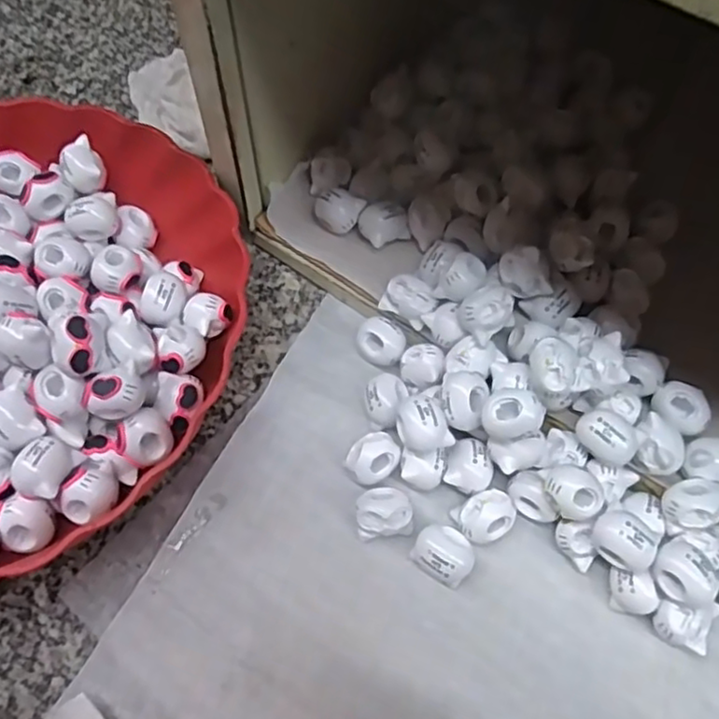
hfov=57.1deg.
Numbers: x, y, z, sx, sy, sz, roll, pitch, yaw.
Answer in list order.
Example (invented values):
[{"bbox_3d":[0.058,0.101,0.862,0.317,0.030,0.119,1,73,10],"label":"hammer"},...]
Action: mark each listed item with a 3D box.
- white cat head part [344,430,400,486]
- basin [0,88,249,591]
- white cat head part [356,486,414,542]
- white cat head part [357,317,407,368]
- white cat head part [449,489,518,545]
[{"bbox_3d":[0.006,0.046,0.303,0.024,0.018,0.018,-30,65,-14],"label":"white cat head part"},{"bbox_3d":[-0.176,-0.019,0.314,0.240,0.063,0.242,-1,62,1],"label":"basin"},{"bbox_3d":[0.011,0.067,0.292,0.024,0.017,0.020,-7,62,-2],"label":"white cat head part"},{"bbox_3d":[0.011,-0.009,0.330,0.024,0.014,0.023,-1,62,1],"label":"white cat head part"},{"bbox_3d":[0.056,0.069,0.292,0.026,0.018,0.021,-17,63,-7],"label":"white cat head part"}]

